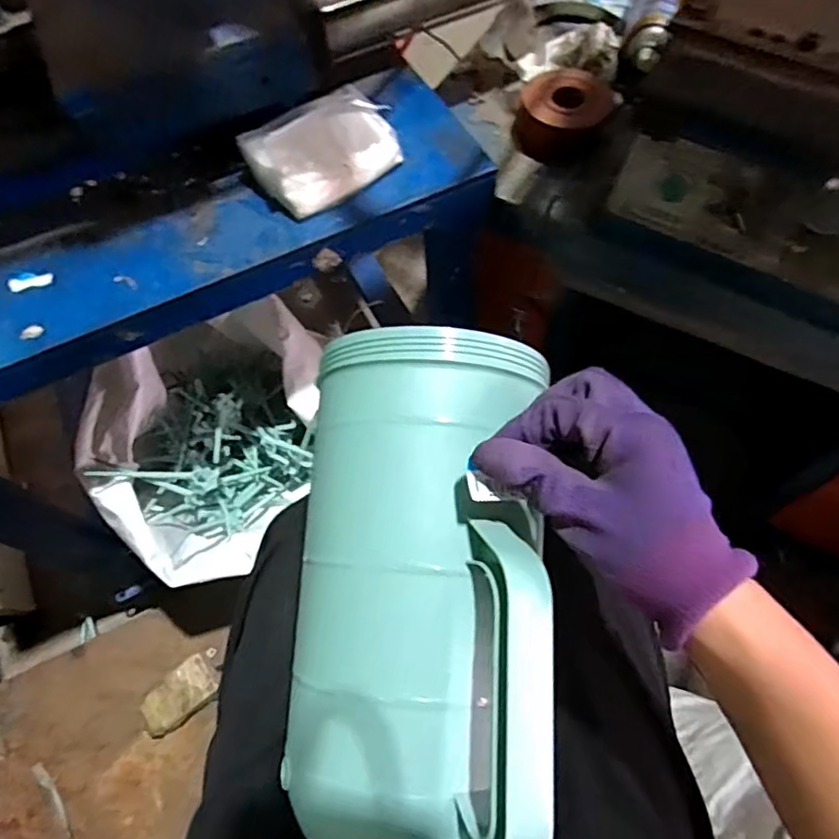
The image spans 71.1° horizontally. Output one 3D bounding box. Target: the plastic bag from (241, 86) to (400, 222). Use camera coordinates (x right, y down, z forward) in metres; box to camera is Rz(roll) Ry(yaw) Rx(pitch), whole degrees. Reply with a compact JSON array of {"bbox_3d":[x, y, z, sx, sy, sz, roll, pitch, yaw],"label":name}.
[{"bbox_3d":[-0.087,-0.247,0.523,0.126,0.070,0.081,-37,68,-15],"label":"plastic bag"}]

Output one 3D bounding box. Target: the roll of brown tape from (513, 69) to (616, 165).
[{"bbox_3d":[0.153,-0.325,0.634,0.103,0.049,0.119,16,65,10],"label":"roll of brown tape"}]

